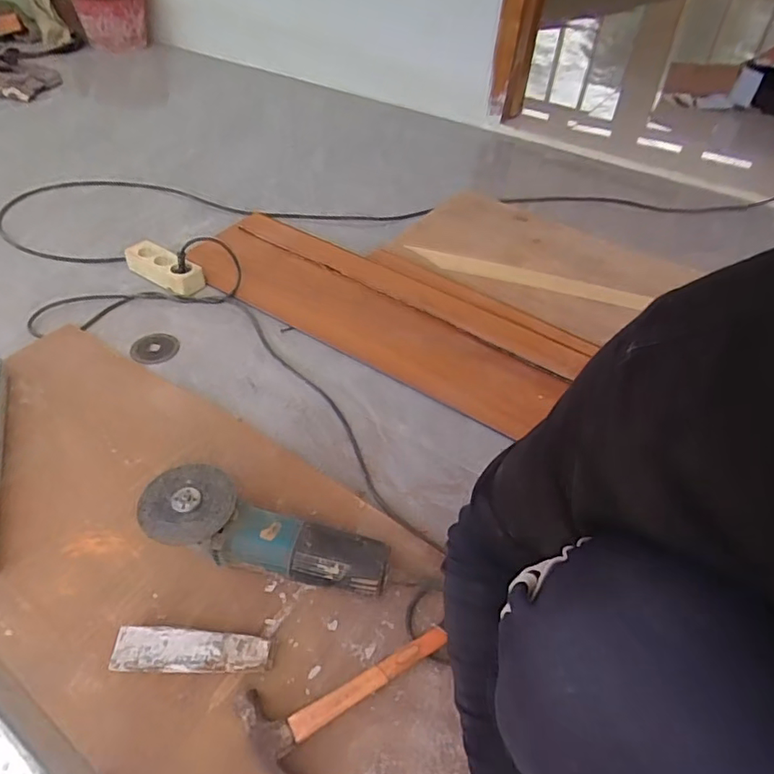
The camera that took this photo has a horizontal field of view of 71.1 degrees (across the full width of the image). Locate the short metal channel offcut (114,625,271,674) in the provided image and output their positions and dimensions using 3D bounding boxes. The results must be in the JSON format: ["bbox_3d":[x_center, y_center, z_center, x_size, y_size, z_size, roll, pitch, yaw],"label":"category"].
[{"bbox_3d":[-0.189,0.262,0.531,0.146,0.032,0.039,2,45,-1],"label":"short metal channel offcut"}]

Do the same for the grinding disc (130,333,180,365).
[{"bbox_3d":[-0.381,-0.064,0.895,0.075,0.007,0.075,2,45,-2],"label":"grinding disc"}]

